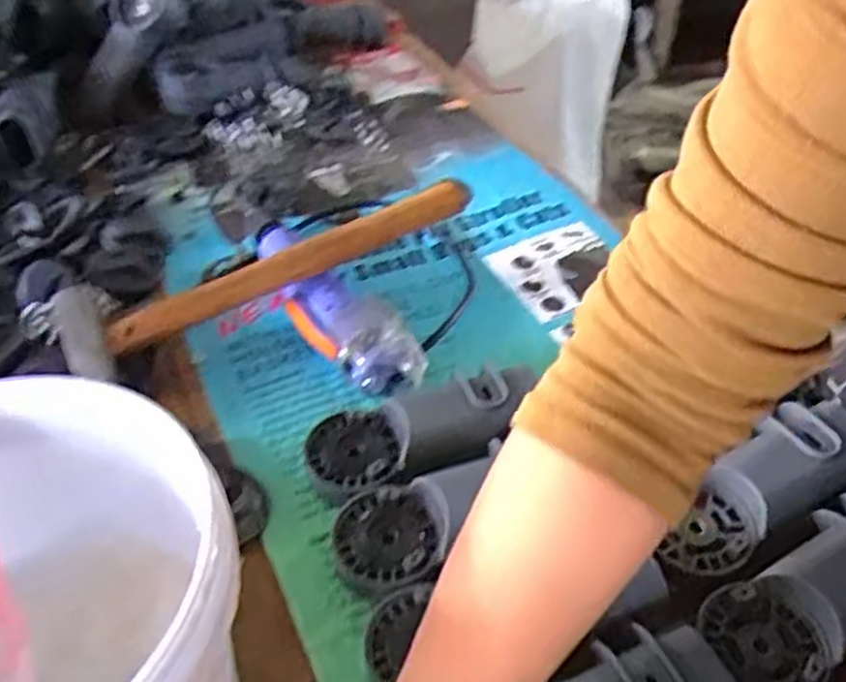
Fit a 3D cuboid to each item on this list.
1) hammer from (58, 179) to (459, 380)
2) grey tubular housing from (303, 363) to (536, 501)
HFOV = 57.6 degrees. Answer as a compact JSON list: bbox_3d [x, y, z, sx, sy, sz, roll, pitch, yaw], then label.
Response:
[{"bbox_3d":[-0.113,-0.045,0.609,0.333,0.078,0.064,-16,46,-16],"label":"hammer"},{"bbox_3d":[0.004,0.059,0.512,0.162,0.043,0.070,-17,46,-18],"label":"grey tubular housing"}]

